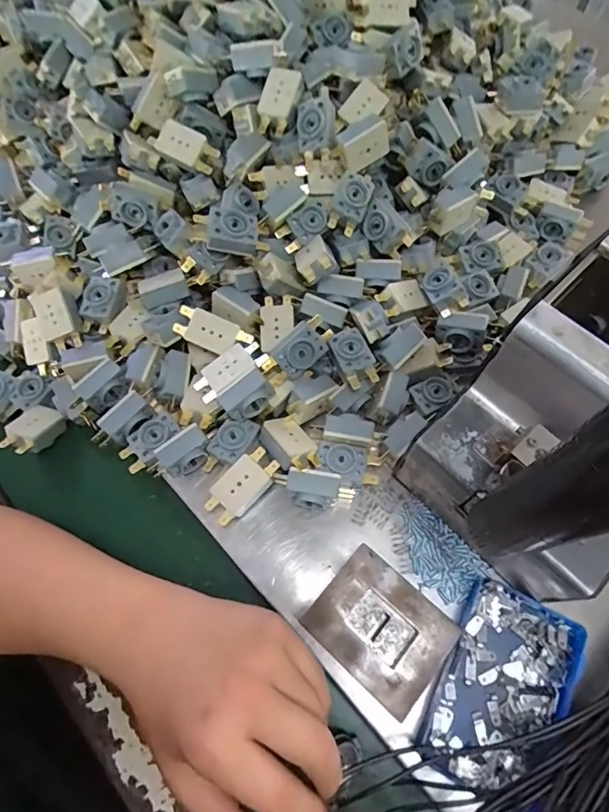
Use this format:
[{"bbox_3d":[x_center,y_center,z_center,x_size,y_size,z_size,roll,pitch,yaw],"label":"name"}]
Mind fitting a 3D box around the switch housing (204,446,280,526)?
[{"bbox_3d":[-0.044,0.058,0.326,0.056,0.024,0.026,-40,70,-15],"label":"switch housing"}]

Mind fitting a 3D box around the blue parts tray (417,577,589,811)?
[{"bbox_3d":[0.122,0.171,0.274,0.070,0.016,0.112,28,69,14],"label":"blue parts tray"}]

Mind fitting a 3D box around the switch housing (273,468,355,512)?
[{"bbox_3d":[0.006,0.061,0.324,0.056,0.025,0.024,6,66,4],"label":"switch housing"}]

